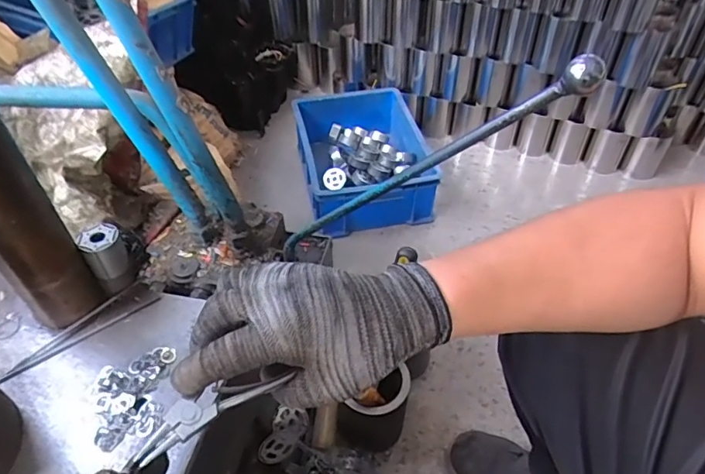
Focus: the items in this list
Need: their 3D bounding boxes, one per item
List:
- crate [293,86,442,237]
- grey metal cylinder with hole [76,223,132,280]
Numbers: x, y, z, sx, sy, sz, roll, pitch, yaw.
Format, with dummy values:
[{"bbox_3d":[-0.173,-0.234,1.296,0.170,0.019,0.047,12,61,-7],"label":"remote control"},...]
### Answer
[{"bbox_3d":[0.029,-0.207,1.303,0.307,0.143,0.427,-9,46,-7],"label":"crate"},{"bbox_3d":[-0.244,0.024,0.510,0.037,0.073,0.033,-23,49,-19],"label":"grey metal cylinder with hole"}]

